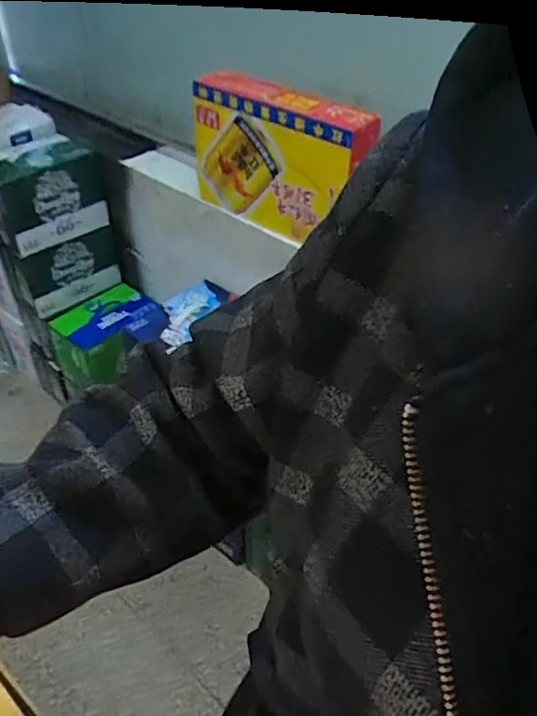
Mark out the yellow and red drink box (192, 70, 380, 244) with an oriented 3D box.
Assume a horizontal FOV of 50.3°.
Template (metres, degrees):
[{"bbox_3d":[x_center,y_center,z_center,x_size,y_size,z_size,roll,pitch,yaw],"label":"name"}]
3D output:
[{"bbox_3d":[0.018,-0.392,1.148,0.386,0.257,0.101,32,51,29],"label":"yellow and red drink box"}]

